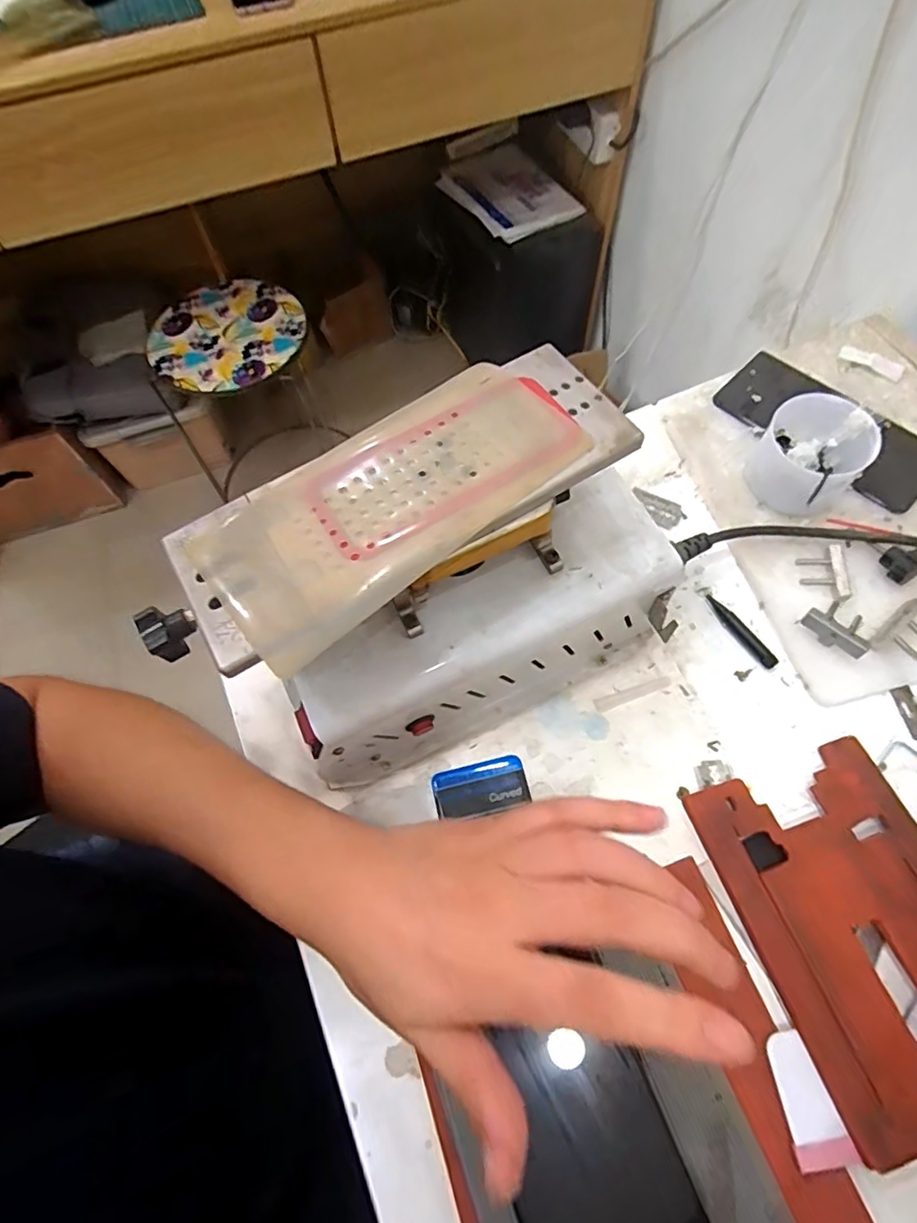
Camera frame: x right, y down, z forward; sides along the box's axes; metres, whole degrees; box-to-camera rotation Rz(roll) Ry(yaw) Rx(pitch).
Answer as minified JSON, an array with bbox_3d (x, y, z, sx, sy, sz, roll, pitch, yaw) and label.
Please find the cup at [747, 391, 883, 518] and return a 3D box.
[{"bbox_3d":[0.236,-0.103,0.391,0.062,0.057,0.060,37,72,19],"label":"cup"}]

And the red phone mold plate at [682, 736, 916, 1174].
[{"bbox_3d":[0.207,0.161,0.296,0.109,0.013,0.166,-18,64,-5],"label":"red phone mold plate"}]

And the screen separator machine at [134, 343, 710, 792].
[{"bbox_3d":[-0.008,-0.011,0.314,0.235,0.154,0.115,-24,65,-8],"label":"screen separator machine"}]

